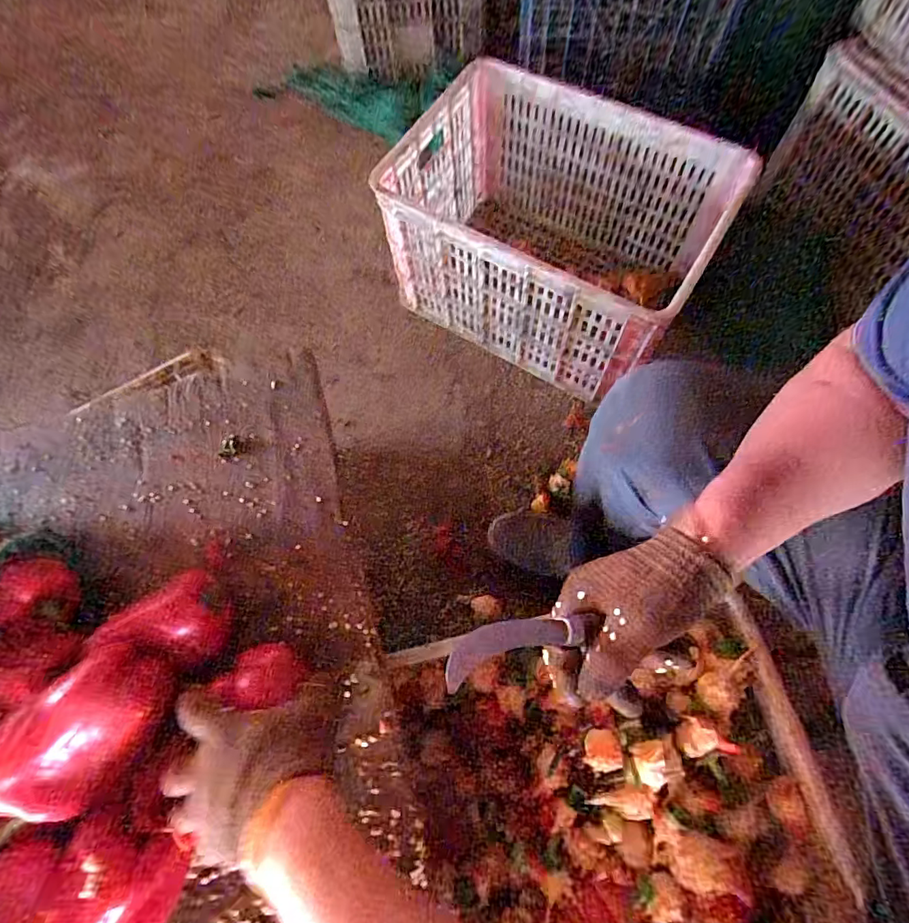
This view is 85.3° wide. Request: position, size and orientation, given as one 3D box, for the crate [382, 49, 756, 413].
[{"bbox_3d":[0.182,-0.429,0.946,0.553,0.312,0.403,32,75,14],"label":"crate"}]

